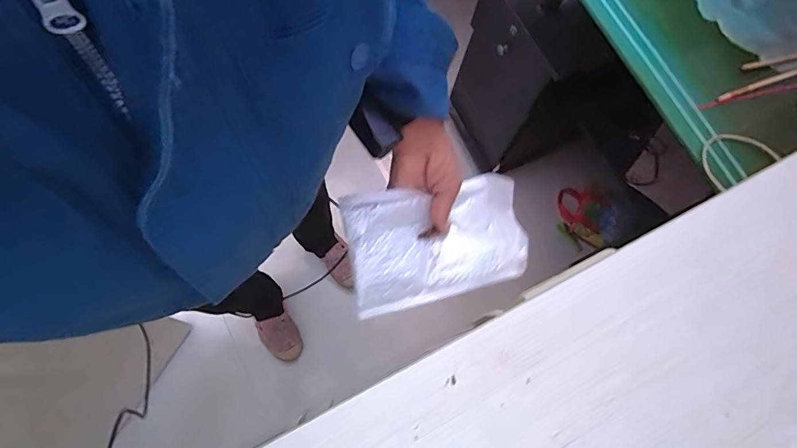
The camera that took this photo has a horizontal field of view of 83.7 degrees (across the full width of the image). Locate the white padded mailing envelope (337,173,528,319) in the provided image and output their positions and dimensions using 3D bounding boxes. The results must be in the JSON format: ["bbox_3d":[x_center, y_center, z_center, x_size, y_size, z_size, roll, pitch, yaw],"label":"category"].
[{"bbox_3d":[0.046,0.016,0.476,0.204,0.034,0.118,-12,88,-22],"label":"white padded mailing envelope"}]

